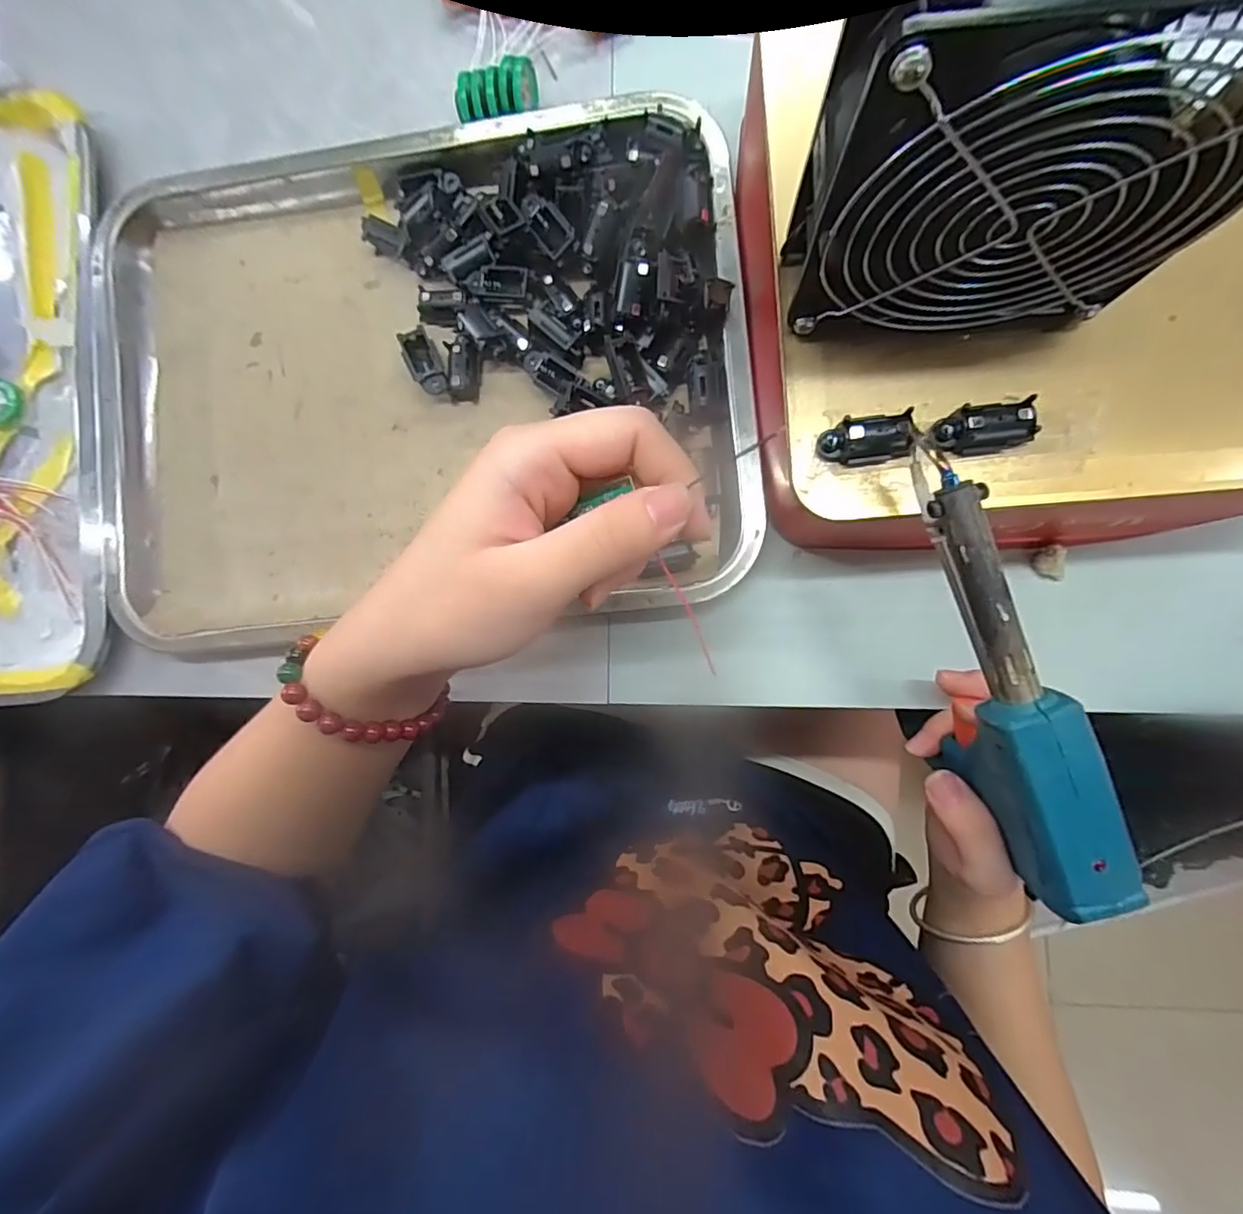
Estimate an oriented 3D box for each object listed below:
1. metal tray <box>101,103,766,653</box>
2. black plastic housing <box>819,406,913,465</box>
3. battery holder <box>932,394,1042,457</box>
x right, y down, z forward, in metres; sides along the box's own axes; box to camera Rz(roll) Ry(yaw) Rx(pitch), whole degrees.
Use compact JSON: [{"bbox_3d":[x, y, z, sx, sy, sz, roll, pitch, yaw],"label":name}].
[{"bbox_3d":[-0.111,-0.120,0.305,0.346,0.031,0.254,-5,86,6],"label":"metal tray"},{"bbox_3d":[0.097,-0.066,0.229,0.033,0.014,0.017,-12,85,6],"label":"black plastic housing"},{"bbox_3d":[0.142,-0.069,0.226,0.035,0.014,0.016,-8,86,6],"label":"battery holder"}]

